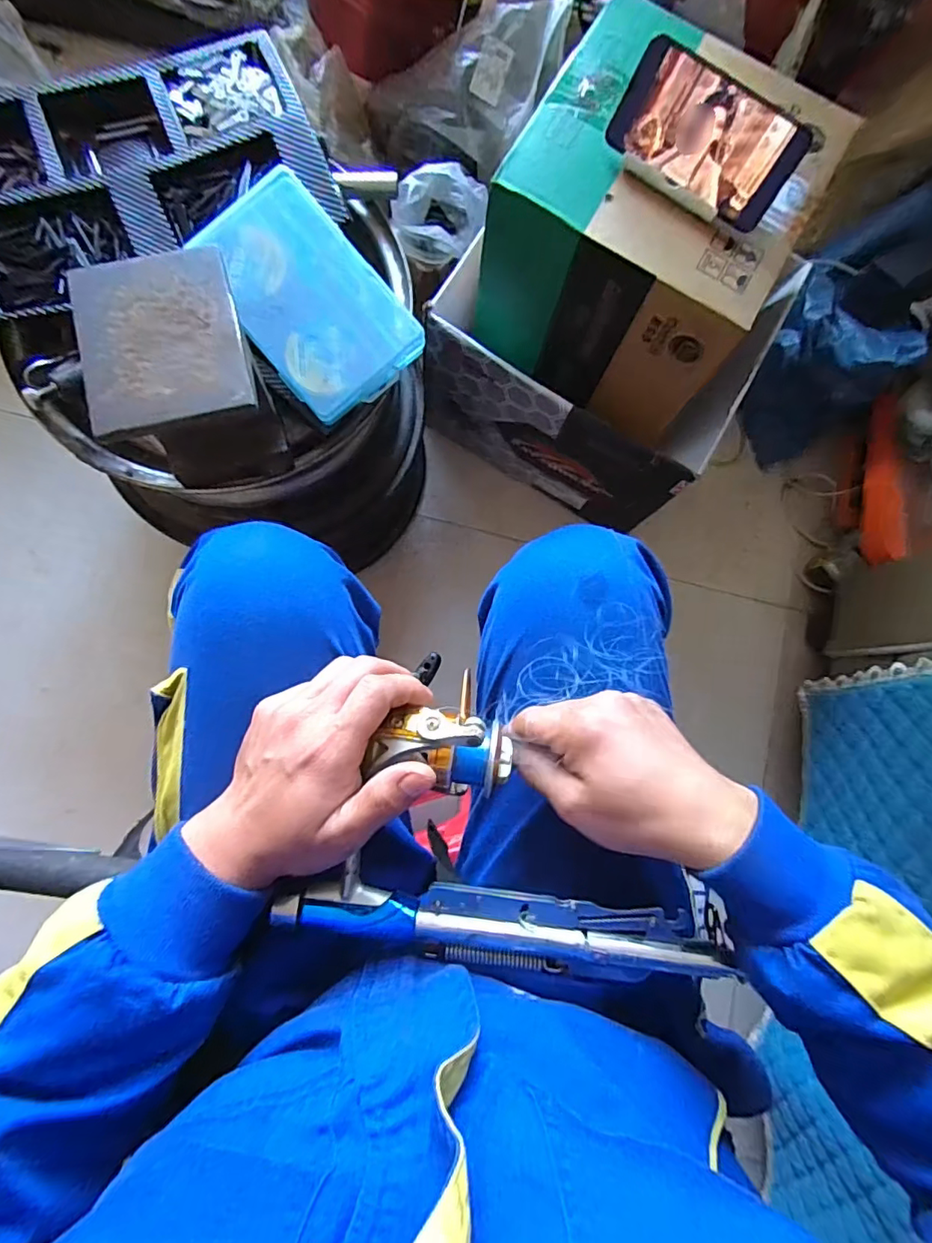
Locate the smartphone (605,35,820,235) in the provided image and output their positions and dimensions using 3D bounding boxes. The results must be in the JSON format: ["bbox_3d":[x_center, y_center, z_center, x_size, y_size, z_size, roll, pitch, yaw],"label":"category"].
[{"bbox_3d":[0.207,-0.417,0.468,0.158,0.083,0.006,31,38,-2],"label":"smartphone"}]

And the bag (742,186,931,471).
[{"bbox_3d":[0.571,-0.428,0.838,0.196,0.285,0.238,-20,84,-7],"label":"bag"}]

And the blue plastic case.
[{"bbox_3d":[-0.137,-0.279,0.466,0.118,0.035,0.188,-40,87,-8],"label":"blue plastic case"}]

